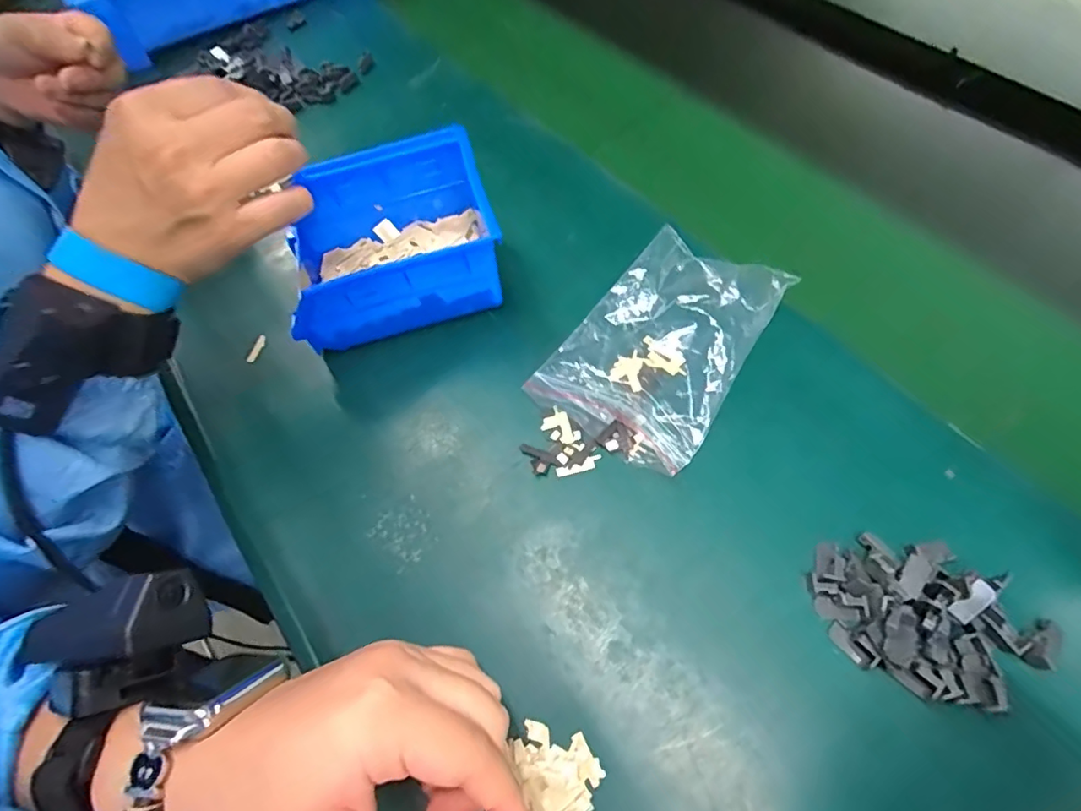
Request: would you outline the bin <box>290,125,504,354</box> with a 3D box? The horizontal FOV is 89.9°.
[{"bbox_3d":[-0.100,-0.103,0.361,0.131,0.076,0.107,-16,61,-6],"label":"bin"}]

